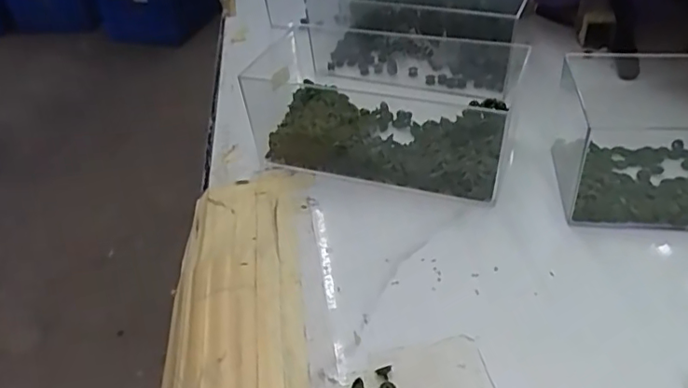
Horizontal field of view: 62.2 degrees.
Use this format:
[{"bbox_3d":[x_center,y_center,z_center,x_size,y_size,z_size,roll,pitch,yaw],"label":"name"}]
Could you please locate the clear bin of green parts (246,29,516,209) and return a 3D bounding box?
[{"bbox_3d":[0.022,-0.062,0.407,0.188,0.060,0.100,11,43,20],"label":"clear bin of green parts"}]

